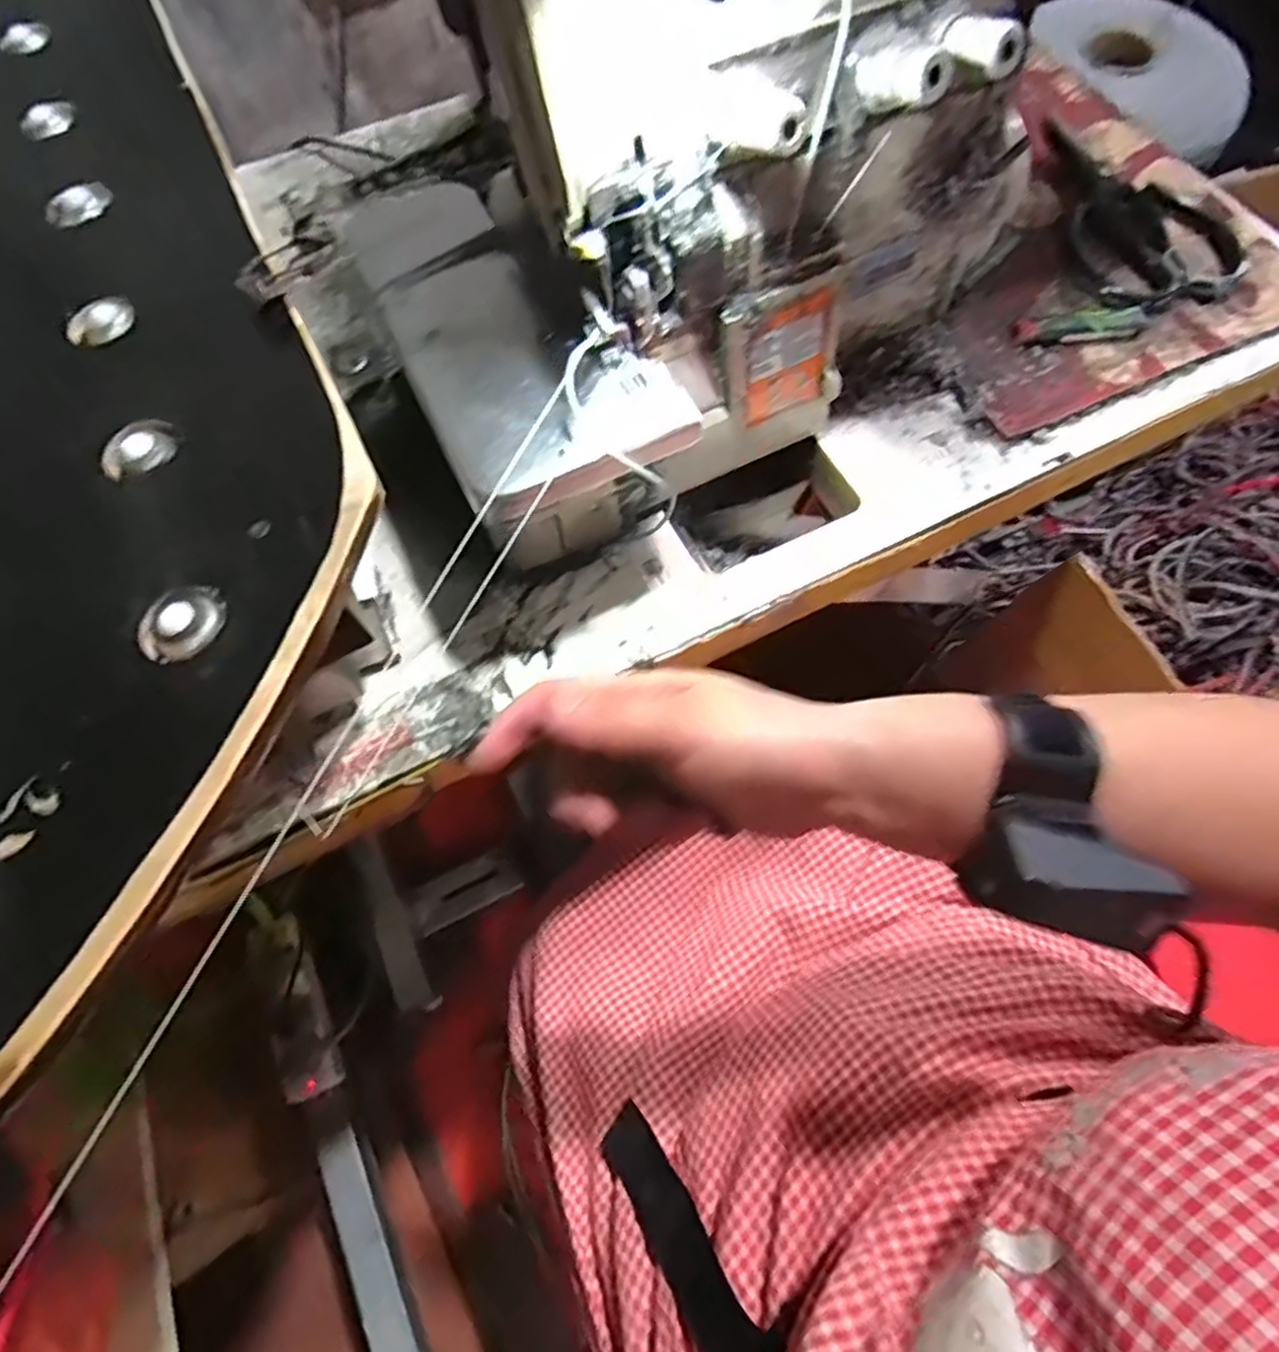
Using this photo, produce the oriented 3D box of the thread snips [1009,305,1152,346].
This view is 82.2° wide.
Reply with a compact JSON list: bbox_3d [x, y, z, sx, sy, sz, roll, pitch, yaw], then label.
[{"bbox_3d":[0.285,-0.228,0.474,0.086,0.016,0.023,-5,65,0],"label":"thread snips"}]

